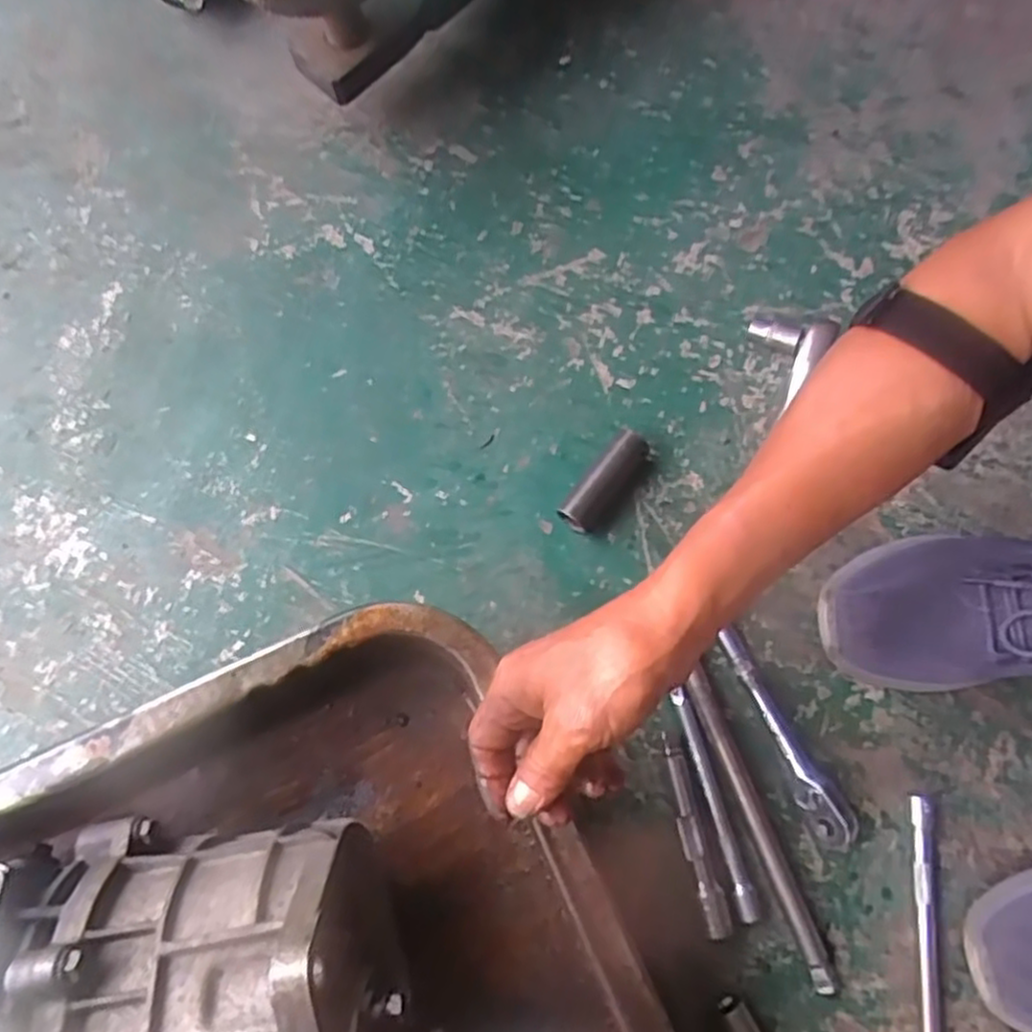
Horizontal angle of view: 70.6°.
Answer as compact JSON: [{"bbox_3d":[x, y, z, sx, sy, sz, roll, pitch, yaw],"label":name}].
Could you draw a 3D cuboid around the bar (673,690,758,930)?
[{"bbox_3d":[0.132,0.188,0.484,0.014,0.012,0.144,-15,75,-5],"label":"bar"}]

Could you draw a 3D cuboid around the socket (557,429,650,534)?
[{"bbox_3d":[0.067,-0.025,0.533,0.031,0.032,0.079,35,77,9],"label":"socket"}]

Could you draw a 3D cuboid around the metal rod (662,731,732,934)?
[{"bbox_3d":[0.115,0.208,0.478,0.015,0.020,0.120,-12,75,-4],"label":"metal rod"}]

